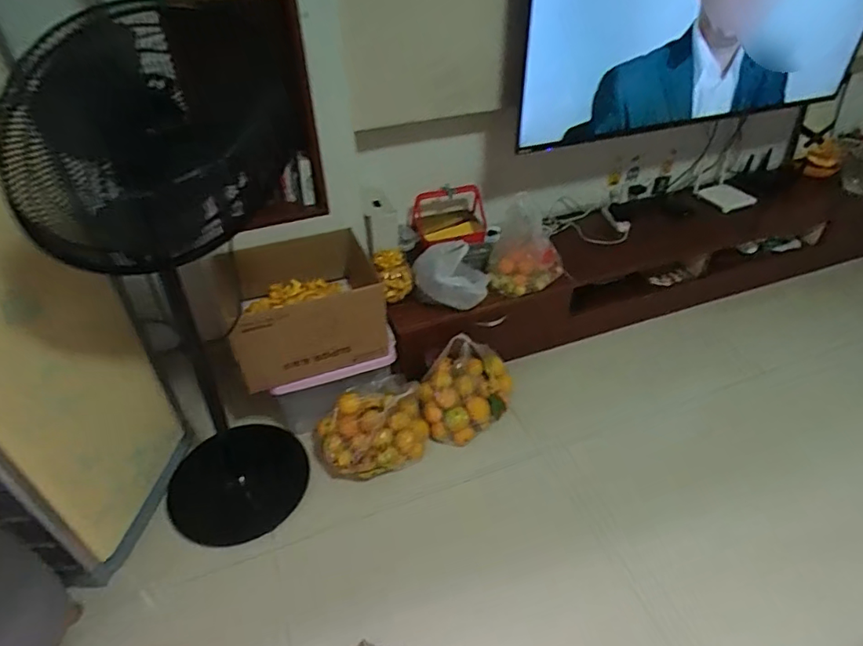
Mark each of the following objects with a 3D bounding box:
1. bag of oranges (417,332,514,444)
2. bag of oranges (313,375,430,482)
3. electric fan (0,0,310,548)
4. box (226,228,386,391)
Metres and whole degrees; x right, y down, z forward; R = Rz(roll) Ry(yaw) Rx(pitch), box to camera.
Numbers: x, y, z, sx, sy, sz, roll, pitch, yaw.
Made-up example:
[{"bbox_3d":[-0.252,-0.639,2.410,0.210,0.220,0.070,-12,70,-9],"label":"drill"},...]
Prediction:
[{"bbox_3d":[0.111,0.196,1.556,0.281,0.227,0.176,-18,43,-19],"label":"bag of oranges"},{"bbox_3d":[-0.175,0.307,1.500,0.322,0.180,0.230,-11,41,-12],"label":"bag of oranges"},{"bbox_3d":[-0.562,0.004,1.135,0.348,1.170,0.399,-31,48,-31],"label":"electric fan"},{"bbox_3d":[-0.345,-0.060,1.494,0.422,0.240,0.352,-13,41,-14],"label":"box"}]

